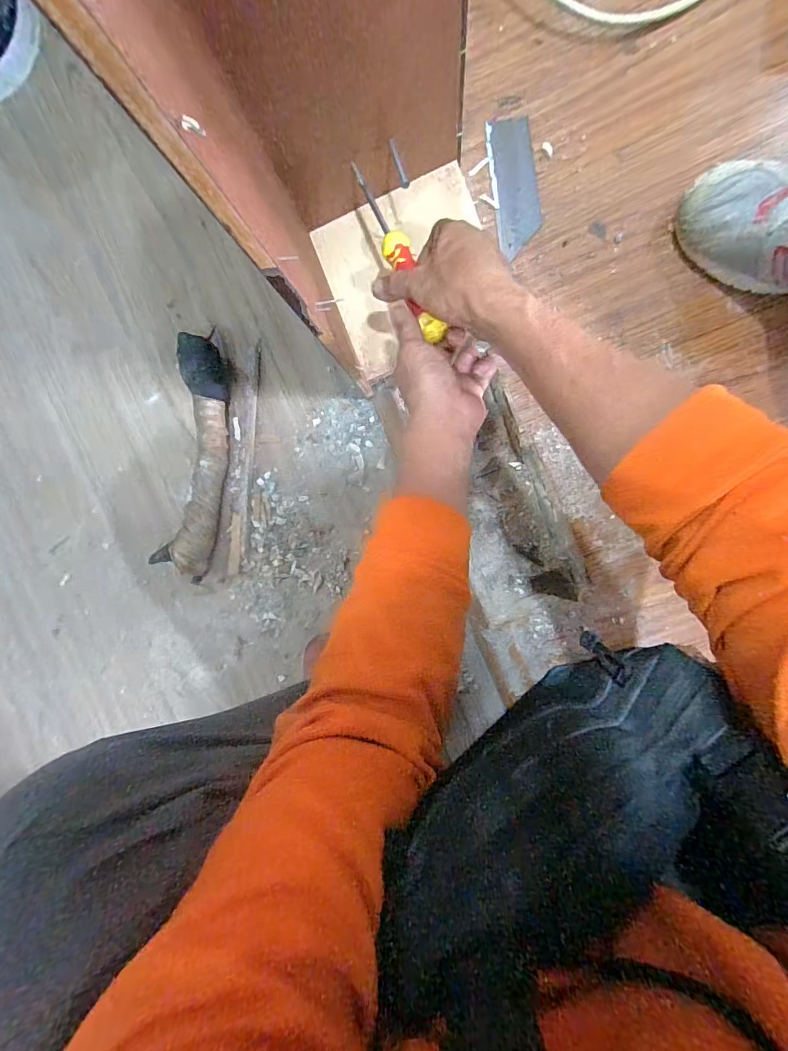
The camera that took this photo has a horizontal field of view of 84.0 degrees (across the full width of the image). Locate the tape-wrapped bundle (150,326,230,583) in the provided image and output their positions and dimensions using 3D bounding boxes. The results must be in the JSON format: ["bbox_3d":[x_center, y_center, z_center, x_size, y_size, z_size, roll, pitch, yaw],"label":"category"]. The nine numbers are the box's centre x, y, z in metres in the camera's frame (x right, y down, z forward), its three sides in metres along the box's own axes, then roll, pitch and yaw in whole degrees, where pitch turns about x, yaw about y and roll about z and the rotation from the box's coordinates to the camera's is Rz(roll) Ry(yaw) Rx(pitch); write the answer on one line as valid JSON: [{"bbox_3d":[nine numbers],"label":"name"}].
[{"bbox_3d":[-0.257,-0.085,0.575,0.071,0.044,0.310,12,96,5],"label":"tape-wrapped bundle"}]

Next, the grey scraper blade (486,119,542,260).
[{"bbox_3d":[0.144,-0.402,0.520,0.051,0.005,0.141,-9,97,7],"label":"grey scraper blade"}]

